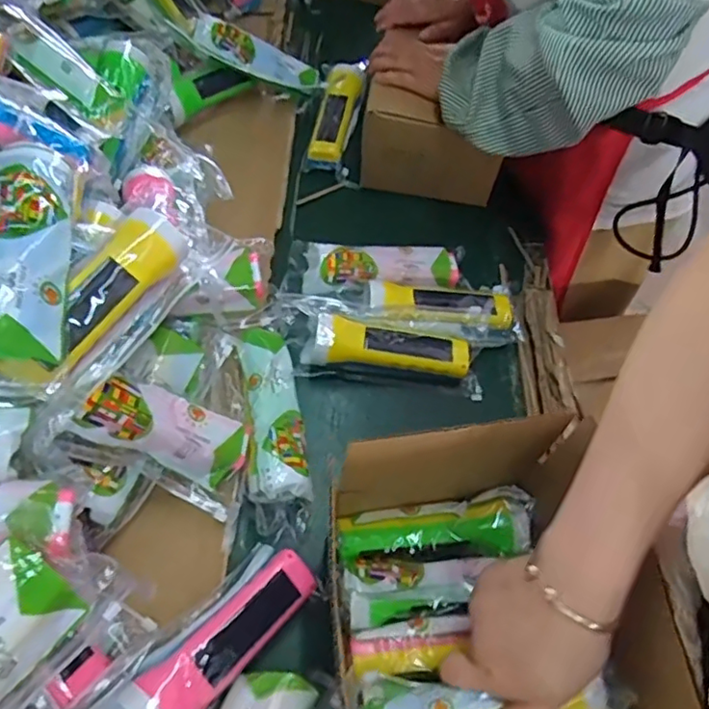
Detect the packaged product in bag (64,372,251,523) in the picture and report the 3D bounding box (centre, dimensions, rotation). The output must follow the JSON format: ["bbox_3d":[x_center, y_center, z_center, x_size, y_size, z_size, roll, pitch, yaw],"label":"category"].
[{"bbox_3d":[-0.154,0.066,0.491,0.039,0.151,0.076,-12,50,36],"label":"packaged product in bag"}]

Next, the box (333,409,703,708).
[{"bbox_3d":[0.097,0.199,0.389,0.192,0.144,0.272,-5,59,-6],"label":"box"}]

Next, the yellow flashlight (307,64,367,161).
[{"bbox_3d":[-0.020,-0.321,0.798,0.059,0.041,0.159,13,72,4],"label":"yellow flashlight"}]

